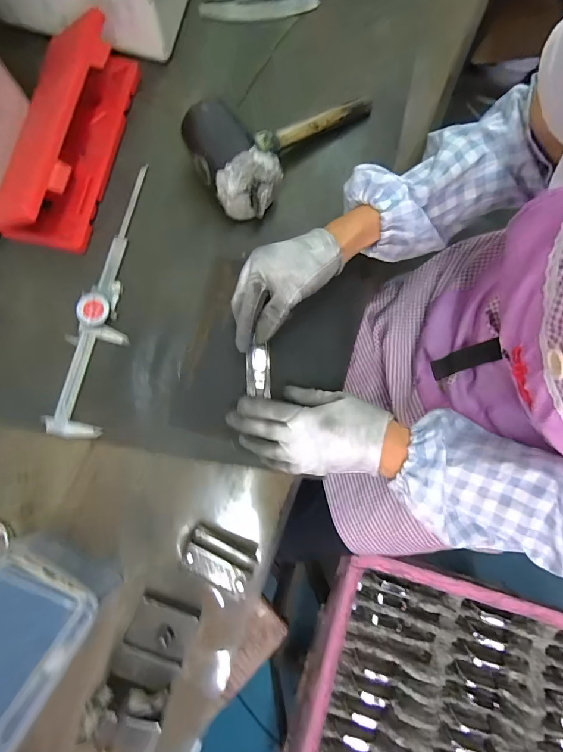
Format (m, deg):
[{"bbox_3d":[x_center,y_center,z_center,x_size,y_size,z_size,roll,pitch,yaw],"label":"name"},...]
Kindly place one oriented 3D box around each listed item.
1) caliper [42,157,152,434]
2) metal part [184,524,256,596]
[{"bbox_3d":[-0.199,-0.091,0.428,0.057,0.019,0.320,12,81,0],"label":"caliper"},{"bbox_3d":[-0.060,0.179,0.374,0.066,0.058,0.036,25,81,2],"label":"metal part"}]

